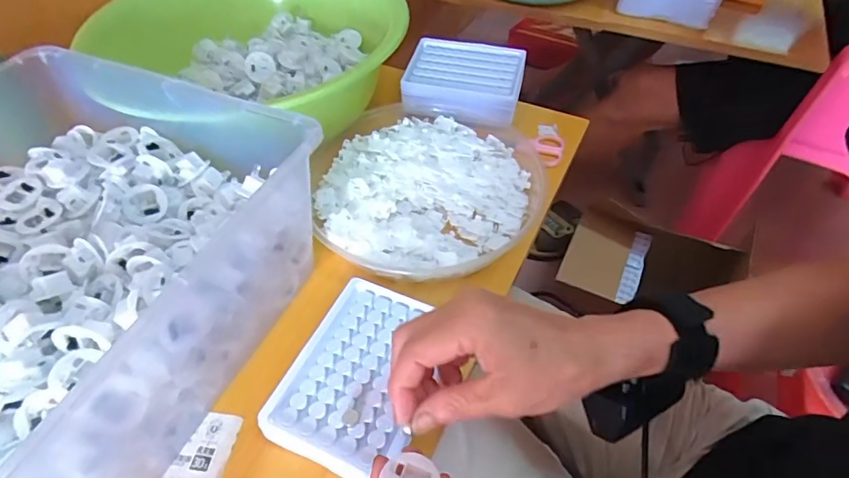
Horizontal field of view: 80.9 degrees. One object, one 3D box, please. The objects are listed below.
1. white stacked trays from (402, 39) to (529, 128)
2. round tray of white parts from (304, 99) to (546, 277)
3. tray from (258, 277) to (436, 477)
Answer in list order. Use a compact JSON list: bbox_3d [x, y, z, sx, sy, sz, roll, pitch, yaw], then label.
[{"bbox_3d":[0.045,-0.188,0.588,0.134,0.042,0.108,11,51,10],"label":"white stacked trays"},{"bbox_3d":[0.001,-0.056,0.498,0.228,0.029,0.221,0,50,0],"label":"round tray of white parts"},{"bbox_3d":[-0.045,0.096,0.365,0.096,0.019,0.133,19,53,16],"label":"tray"}]

